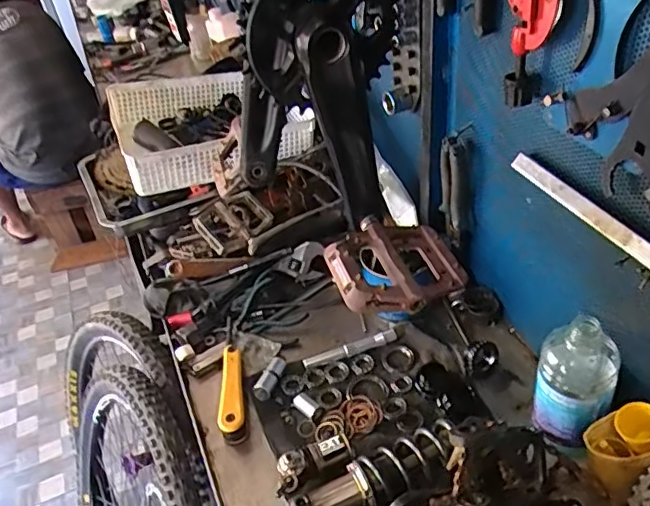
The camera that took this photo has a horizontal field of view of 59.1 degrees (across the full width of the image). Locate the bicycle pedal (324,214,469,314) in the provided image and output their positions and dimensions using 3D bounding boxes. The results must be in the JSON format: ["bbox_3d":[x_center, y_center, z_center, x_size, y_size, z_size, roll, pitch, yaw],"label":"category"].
[{"bbox_3d":[0.059,0.007,0.502,0.108,0.027,0.104,-14,38,-8],"label":"bicycle pedal"}]

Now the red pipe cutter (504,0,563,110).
[{"bbox_3d":[0.189,-0.207,0.525,0.043,0.149,0.027,9,41,20],"label":"red pipe cutter"}]

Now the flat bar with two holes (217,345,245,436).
[{"bbox_3d":[-0.117,0.166,0.720,0.030,0.014,0.130,-8,38,-1],"label":"flat bar with two holes"}]

